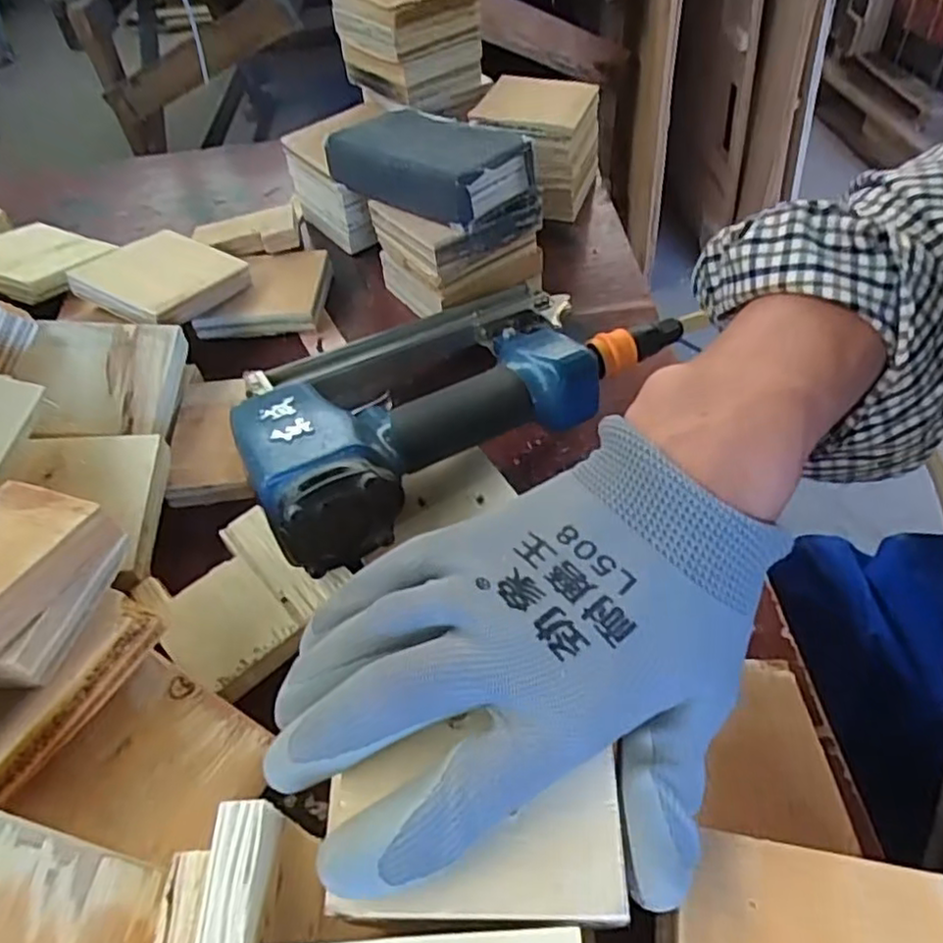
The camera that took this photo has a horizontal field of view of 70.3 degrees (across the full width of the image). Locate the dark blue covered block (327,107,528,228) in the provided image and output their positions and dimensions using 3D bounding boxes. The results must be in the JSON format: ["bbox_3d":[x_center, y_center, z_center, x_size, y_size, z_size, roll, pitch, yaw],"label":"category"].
[{"bbox_3d":[-0.032,-0.215,0.462,0.130,0.040,0.070,31,59,27],"label":"dark blue covered block"}]

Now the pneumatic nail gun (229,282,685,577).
[{"bbox_3d":[-0.015,-0.059,0.394,0.260,0.068,0.152,-32,54,-20],"label":"pneumatic nail gun"}]

